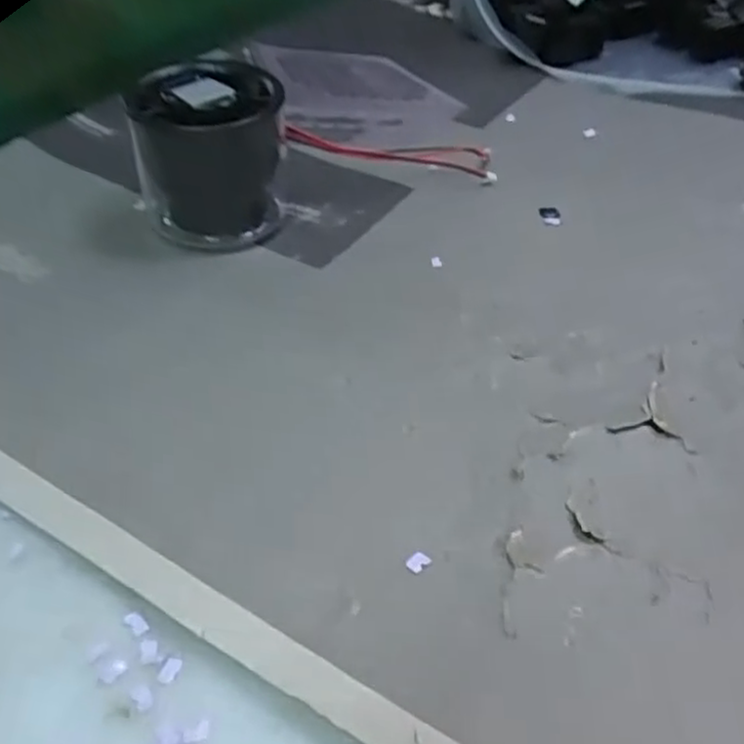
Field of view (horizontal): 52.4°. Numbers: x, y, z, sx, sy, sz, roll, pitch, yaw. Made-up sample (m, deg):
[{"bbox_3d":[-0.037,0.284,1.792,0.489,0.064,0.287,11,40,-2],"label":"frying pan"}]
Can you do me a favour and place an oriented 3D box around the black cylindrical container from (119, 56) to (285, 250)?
[{"bbox_3d":[-0.061,-0.083,0.291,0.057,0.054,0.055,-8,44,-9],"label":"black cylindrical container"}]

